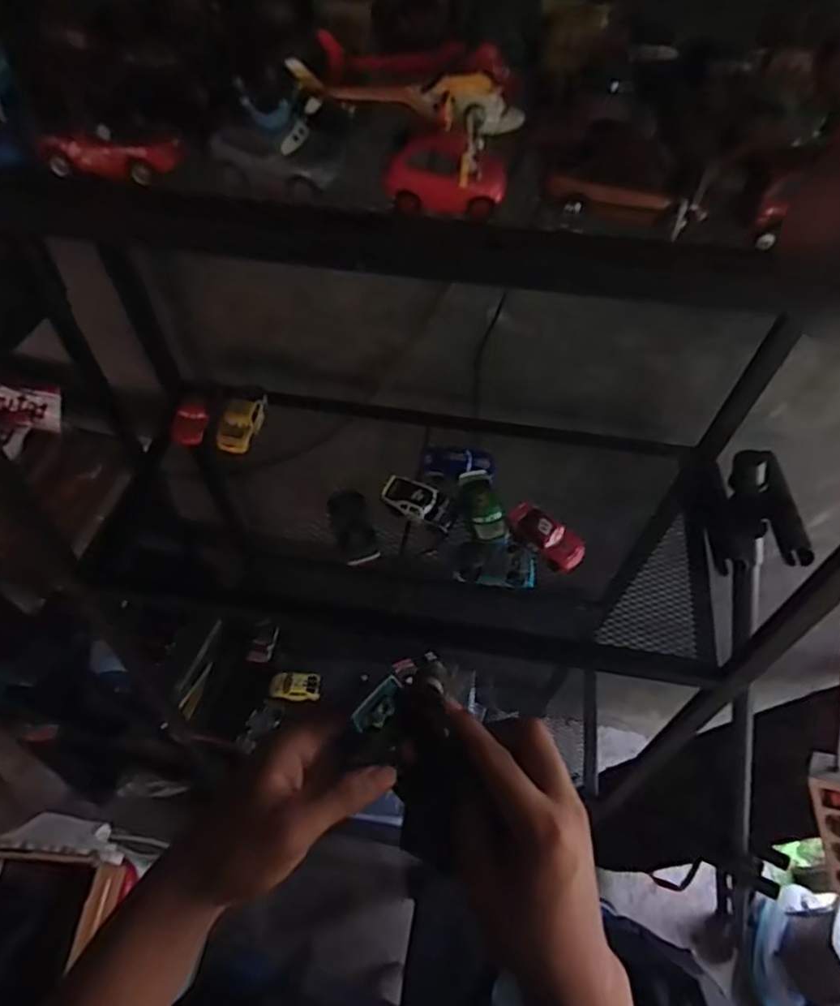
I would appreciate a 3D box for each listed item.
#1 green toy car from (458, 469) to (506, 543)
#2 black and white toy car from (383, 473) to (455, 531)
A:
[{"bbox_3d":[0.056,0.002,0.570,0.033,0.019,0.070,-9,57,-7],"label":"green toy car"},{"bbox_3d":[-0.001,-0.002,0.573,0.068,0.015,0.033,20,58,11],"label":"black and white toy car"}]

